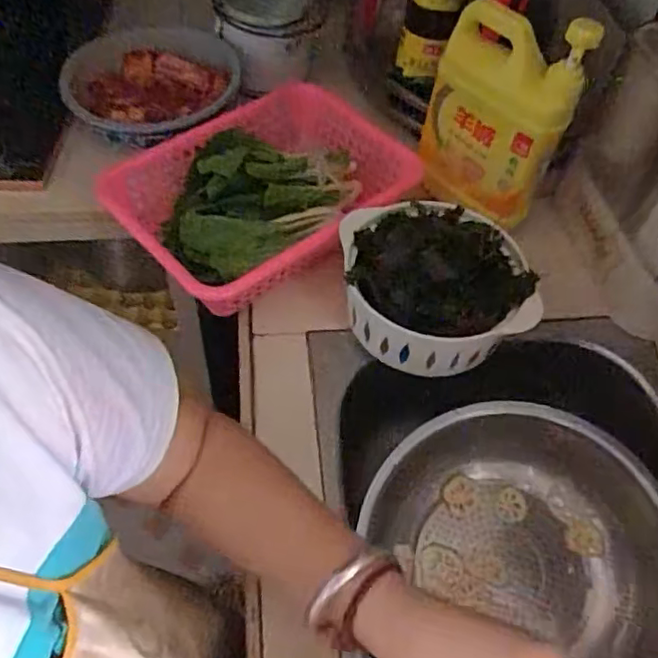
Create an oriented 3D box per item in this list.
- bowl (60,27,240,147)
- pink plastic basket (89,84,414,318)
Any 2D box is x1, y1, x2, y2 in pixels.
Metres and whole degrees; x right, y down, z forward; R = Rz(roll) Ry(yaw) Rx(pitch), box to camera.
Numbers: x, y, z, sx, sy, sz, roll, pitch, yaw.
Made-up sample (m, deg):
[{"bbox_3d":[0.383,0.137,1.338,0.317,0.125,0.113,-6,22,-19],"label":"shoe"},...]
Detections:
[{"bbox_3d":[-0.218,-0.297,0.776,0.171,0.057,0.191,10,55,2],"label":"bowl"},{"bbox_3d":[-0.073,-0.157,0.682,0.223,0.068,0.317,40,61,22],"label":"pink plastic basket"}]

